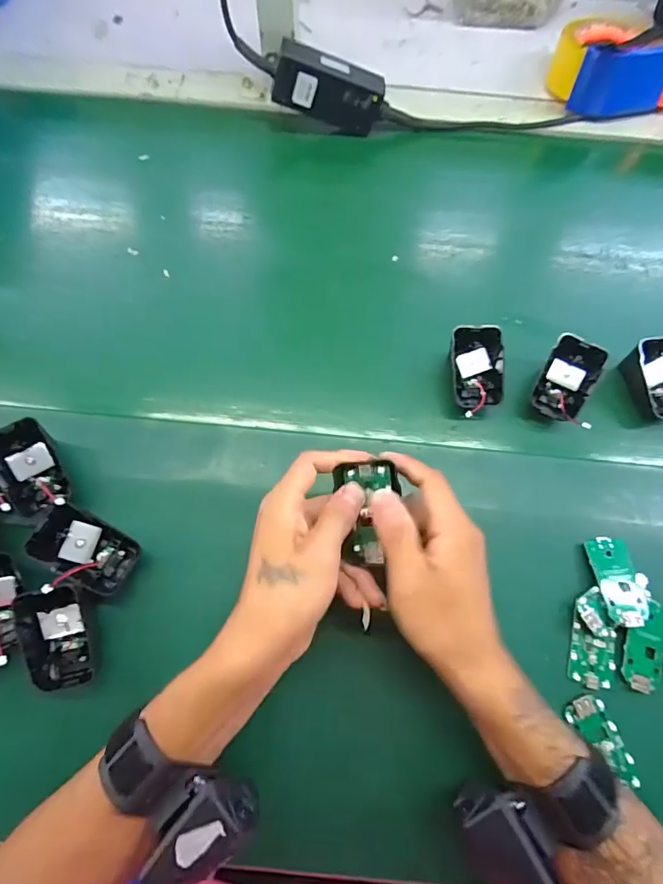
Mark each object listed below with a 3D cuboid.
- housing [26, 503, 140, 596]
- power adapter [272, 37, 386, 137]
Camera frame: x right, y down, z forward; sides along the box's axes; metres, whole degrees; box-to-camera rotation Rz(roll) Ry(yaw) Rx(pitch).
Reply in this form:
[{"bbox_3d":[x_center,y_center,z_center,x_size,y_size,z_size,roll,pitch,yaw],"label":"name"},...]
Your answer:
[{"bbox_3d":[-0.179,0.080,0.332,0.067,0.029,0.044,36,51,-16],"label":"housing"},{"bbox_3d":[-0.002,-0.371,0.487,0.113,0.053,0.024,9,68,-18],"label":"power adapter"}]

